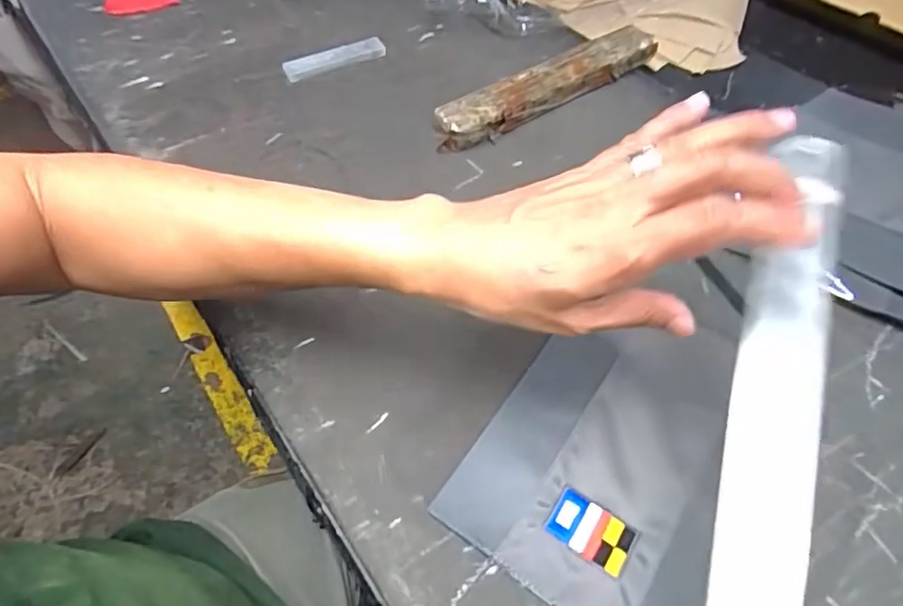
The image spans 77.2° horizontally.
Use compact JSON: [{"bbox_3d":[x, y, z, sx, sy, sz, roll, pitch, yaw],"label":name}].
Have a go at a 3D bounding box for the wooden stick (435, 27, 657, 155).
[{"bbox_3d":[0.099,-0.220,0.573,0.268,0.037,0.042,-29,60,-20],"label":"wooden stick"}]

